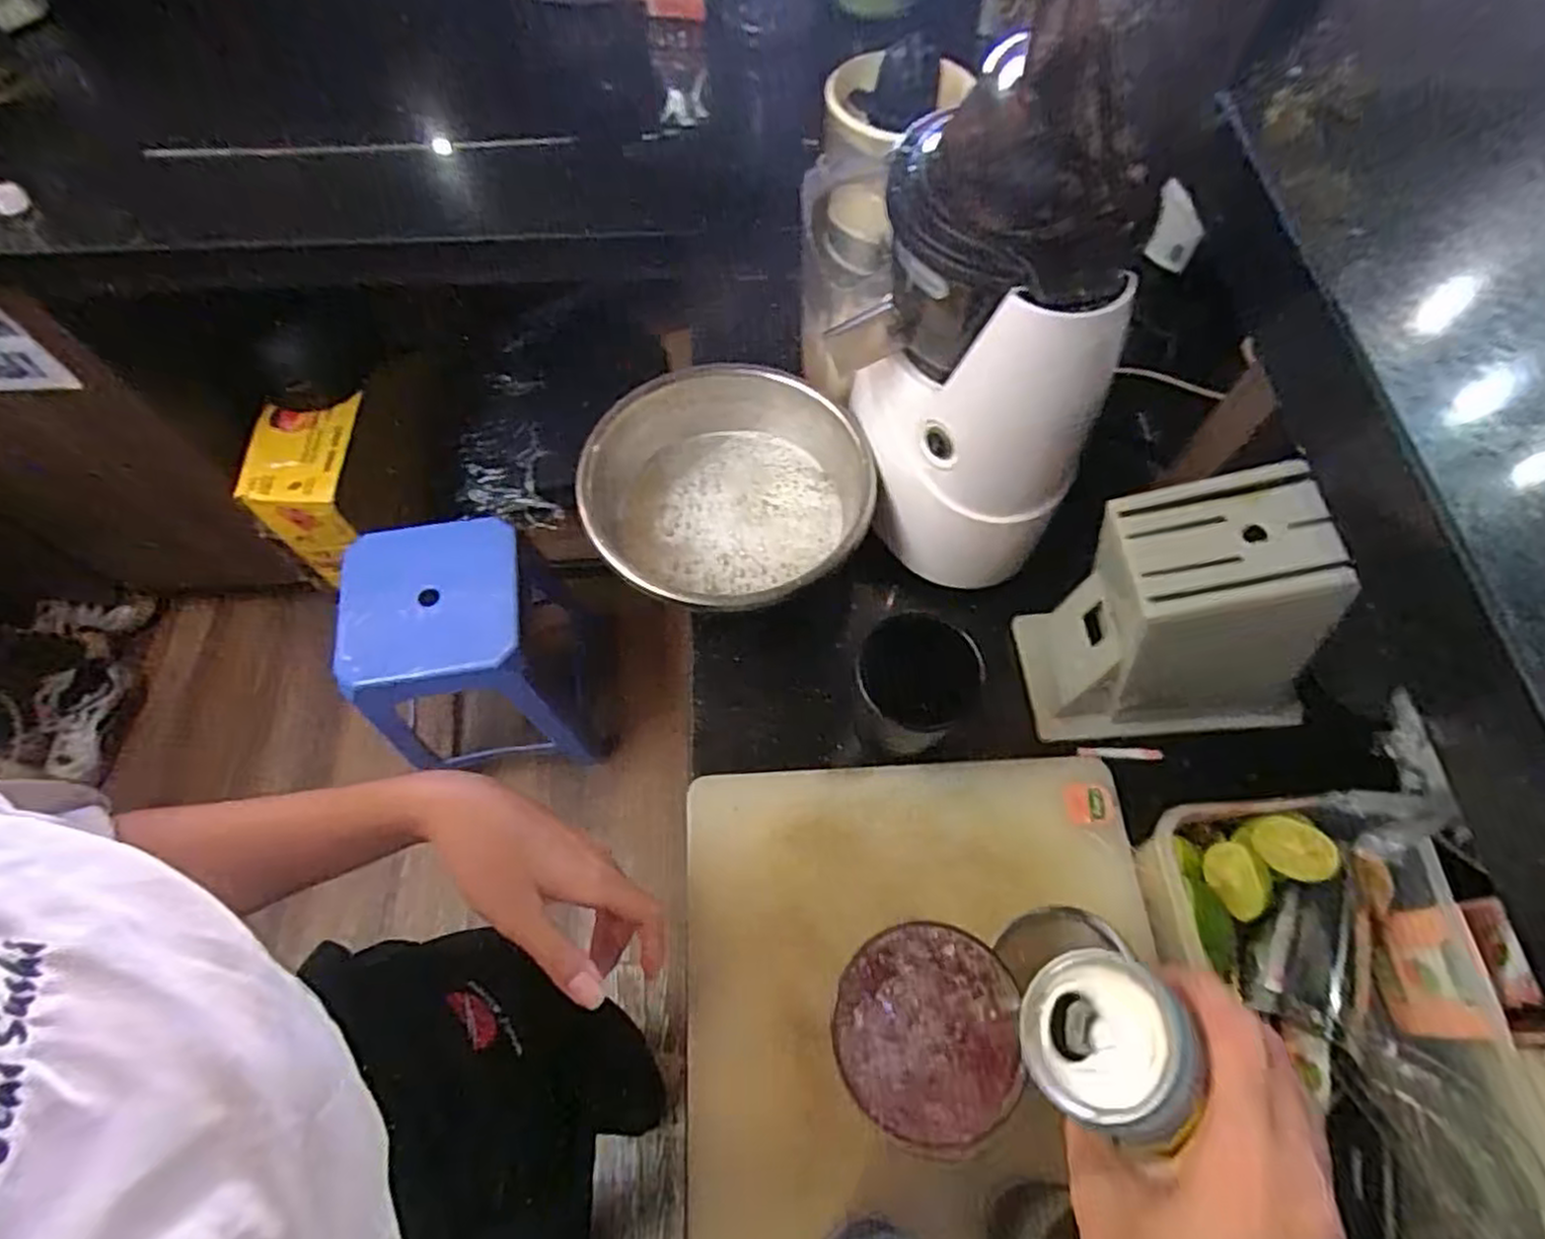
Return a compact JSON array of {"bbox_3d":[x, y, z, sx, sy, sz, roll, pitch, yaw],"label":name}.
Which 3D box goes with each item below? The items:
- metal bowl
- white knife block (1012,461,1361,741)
[{"bbox_3d":[-0.029,-0.095,0.578,0.220,0.066,0.208,0,64,0],"label":"metal bowl"},{"bbox_3d":[0.277,-0.001,0.478,0.167,0.210,0.097,-3,64,-2],"label":"white knife block"}]

